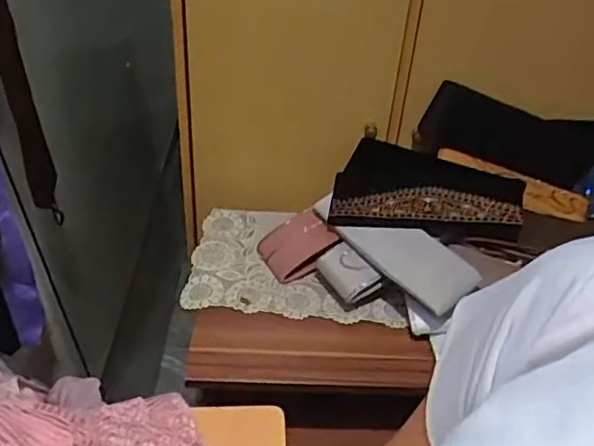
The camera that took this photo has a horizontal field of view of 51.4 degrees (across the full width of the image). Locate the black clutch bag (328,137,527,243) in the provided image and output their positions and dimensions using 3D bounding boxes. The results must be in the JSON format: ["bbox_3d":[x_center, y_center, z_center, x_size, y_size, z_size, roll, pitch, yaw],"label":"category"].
[{"bbox_3d":[0.210,-0.051,0.983,0.288,0.073,0.150,12,39,8],"label":"black clutch bag"}]

